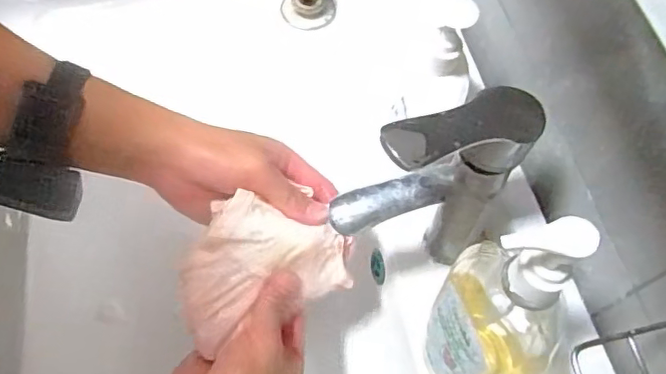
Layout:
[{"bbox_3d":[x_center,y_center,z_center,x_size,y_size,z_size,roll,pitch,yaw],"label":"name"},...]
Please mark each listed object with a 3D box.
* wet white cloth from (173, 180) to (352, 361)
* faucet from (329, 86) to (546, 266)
[{"bbox_3d":[-0.059,0.054,0.419,0.123,0.054,0.082,-24,66,-15],"label":"wet white cloth"},{"bbox_3d":[0.066,0.002,0.368,0.129,0.148,0.044,-22,65,-9],"label":"faucet"}]

